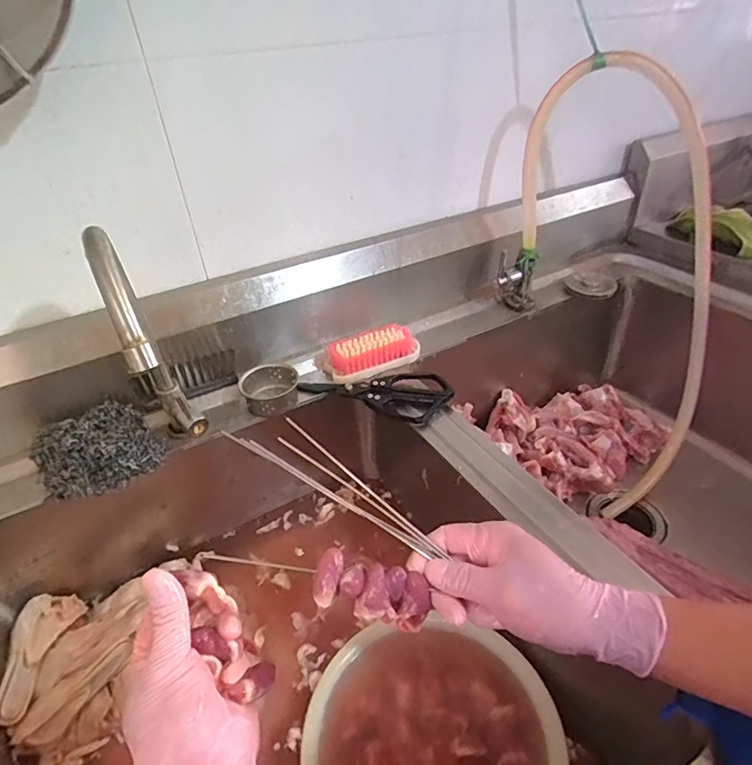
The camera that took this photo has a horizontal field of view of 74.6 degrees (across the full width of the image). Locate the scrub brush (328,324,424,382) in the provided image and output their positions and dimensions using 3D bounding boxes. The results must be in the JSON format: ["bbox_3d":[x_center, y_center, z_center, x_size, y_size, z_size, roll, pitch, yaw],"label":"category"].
[{"bbox_3d":[-0.004,-0.044,0.706,0.131,0.037,0.057,-27,42,-27],"label":"scrub brush"}]

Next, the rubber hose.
[{"bbox_3d":[0.417,-0.174,0.806,0.313,0.613,0.376,24,45,33],"label":"rubber hose"}]

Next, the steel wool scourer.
[{"bbox_3d":[-0.312,0.077,0.557,0.089,0.055,0.116,28,48,36],"label":"steel wool scourer"}]

